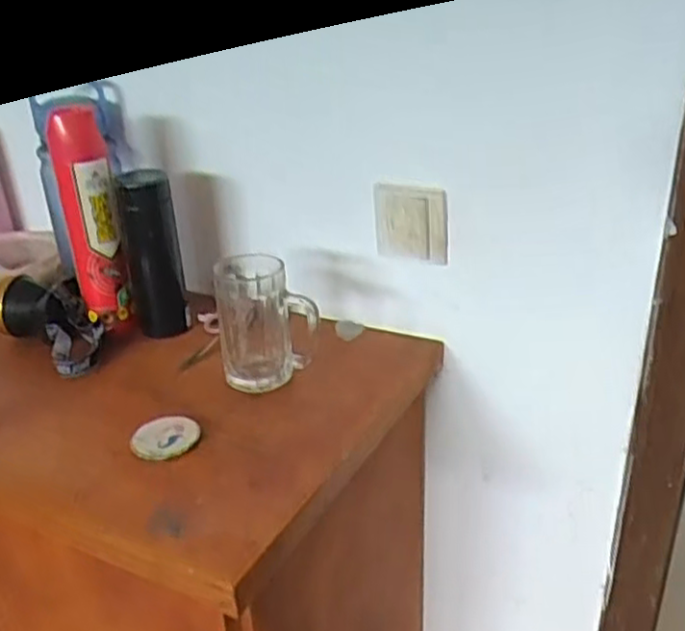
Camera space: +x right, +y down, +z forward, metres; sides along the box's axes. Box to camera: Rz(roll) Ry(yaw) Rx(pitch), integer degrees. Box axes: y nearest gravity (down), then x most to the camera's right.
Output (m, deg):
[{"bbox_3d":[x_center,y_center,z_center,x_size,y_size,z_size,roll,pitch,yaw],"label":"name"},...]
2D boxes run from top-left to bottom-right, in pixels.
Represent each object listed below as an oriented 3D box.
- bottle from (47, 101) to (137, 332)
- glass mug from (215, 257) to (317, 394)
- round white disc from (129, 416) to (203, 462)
[{"bbox_3d":[-0.304,-0.111,0.893,0.062,0.268,0.057,-12,27,-19],"label":"bottle"},{"bbox_3d":[-0.085,0.003,0.826,0.104,0.132,0.095,-5,25,-3],"label":"glass mug"},{"bbox_3d":[-0.175,0.120,0.738,0.068,0.012,0.065,-3,25,1],"label":"round white disc"}]

